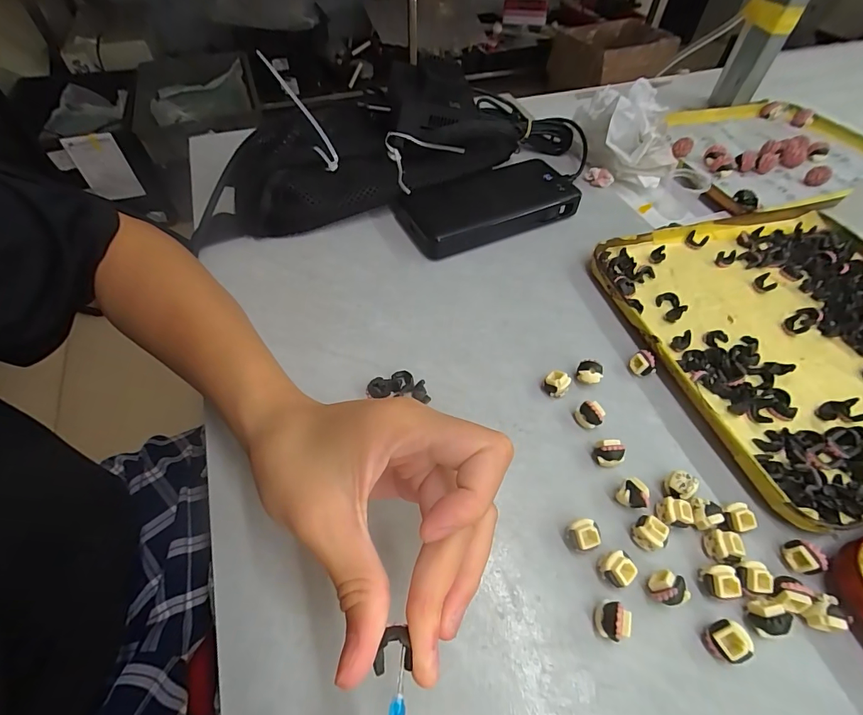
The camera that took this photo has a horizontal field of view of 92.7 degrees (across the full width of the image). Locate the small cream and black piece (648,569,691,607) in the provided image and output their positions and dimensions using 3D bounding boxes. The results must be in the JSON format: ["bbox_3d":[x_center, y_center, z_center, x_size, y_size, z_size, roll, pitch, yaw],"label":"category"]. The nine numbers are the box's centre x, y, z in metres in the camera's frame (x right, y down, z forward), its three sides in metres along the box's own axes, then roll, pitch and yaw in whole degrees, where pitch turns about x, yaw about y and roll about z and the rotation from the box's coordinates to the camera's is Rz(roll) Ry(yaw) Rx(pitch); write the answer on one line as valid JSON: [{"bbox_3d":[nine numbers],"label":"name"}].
[{"bbox_3d":[0.117,0.115,0.204,0.016,0.016,0.014,4,54,2],"label":"small cream and black piece"}]

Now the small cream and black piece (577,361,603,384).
[{"bbox_3d":[0.106,0.011,0.278,0.016,0.013,0.015,0,54,-1],"label":"small cream and black piece"}]

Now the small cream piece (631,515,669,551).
[{"bbox_3d":[0.116,0.094,0.220,0.014,0.013,0.016,-29,59,-20],"label":"small cream piece"}]

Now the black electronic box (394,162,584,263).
[{"bbox_3d":[0.052,-0.140,0.380,0.158,0.027,0.073,-21,57,-16],"label":"black electronic box"}]

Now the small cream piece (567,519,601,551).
[{"bbox_3d":[0.081,0.095,0.219,0.016,0.014,0.014,-16,56,-12],"label":"small cream piece"}]

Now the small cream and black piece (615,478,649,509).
[{"bbox_3d":[0.113,0.078,0.230,0.013,0.017,0.015,-29,59,-20],"label":"small cream and black piece"}]

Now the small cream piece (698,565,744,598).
[{"bbox_3d":[0.145,0.113,0.207,0.013,0.014,0.014,-3,54,-3],"label":"small cream piece"}]

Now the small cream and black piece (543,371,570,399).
[{"bbox_3d":[0.083,0.018,0.272,0.015,0.016,0.010,26,58,17],"label":"small cream and black piece"}]

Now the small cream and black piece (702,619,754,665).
[{"bbox_3d":[0.138,0.133,0.193,0.015,0.014,0.016,-9,55,-7],"label":"small cream and black piece"}]

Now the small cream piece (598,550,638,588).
[{"bbox_3d":[0.094,0.107,0.209,0.014,0.013,0.015,-27,59,-19],"label":"small cream piece"}]

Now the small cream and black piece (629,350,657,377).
[{"bbox_3d":[0.145,0.004,0.283,0.011,0.016,0.015,-26,59,-18],"label":"small cream and black piece"}]

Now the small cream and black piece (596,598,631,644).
[{"bbox_3d":[0.086,0.125,0.196,0.012,0.015,0.016,22,57,14],"label":"small cream and black piece"}]

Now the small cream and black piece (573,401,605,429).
[{"bbox_3d":[0.100,0.037,0.260,0.011,0.015,0.015,-34,61,-23],"label":"small cream and black piece"}]

